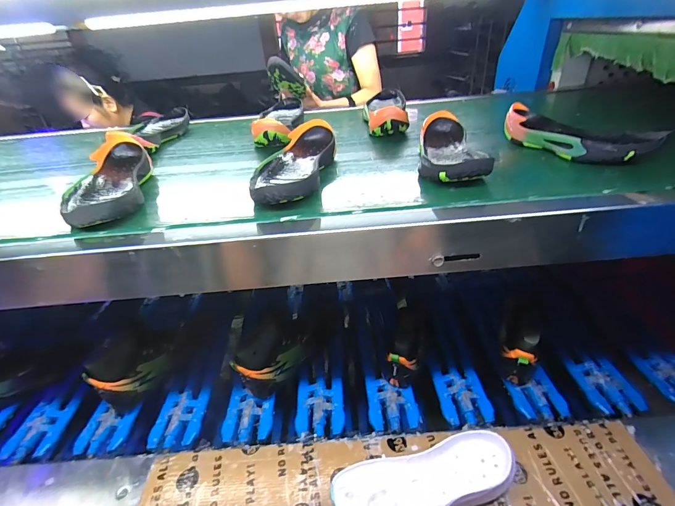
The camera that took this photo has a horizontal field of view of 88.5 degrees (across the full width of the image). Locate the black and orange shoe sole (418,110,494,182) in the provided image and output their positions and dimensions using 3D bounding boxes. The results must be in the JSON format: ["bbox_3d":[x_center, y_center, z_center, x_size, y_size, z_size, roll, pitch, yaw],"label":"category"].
[{"bbox_3d":[0.188,-0.177,0.574,0.095,0.043,0.266,4,36,12],"label":"black and orange shoe sole"}]

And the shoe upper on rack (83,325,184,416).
[{"bbox_3d":[-0.406,0.229,0.713,0.080,0.123,0.166,24,44,34],"label":"shoe upper on rack"}]

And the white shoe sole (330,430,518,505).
[{"bbox_3d":[0.127,0.337,0.504,0.263,0.048,0.100,-11,36,-9],"label":"white shoe sole"}]

